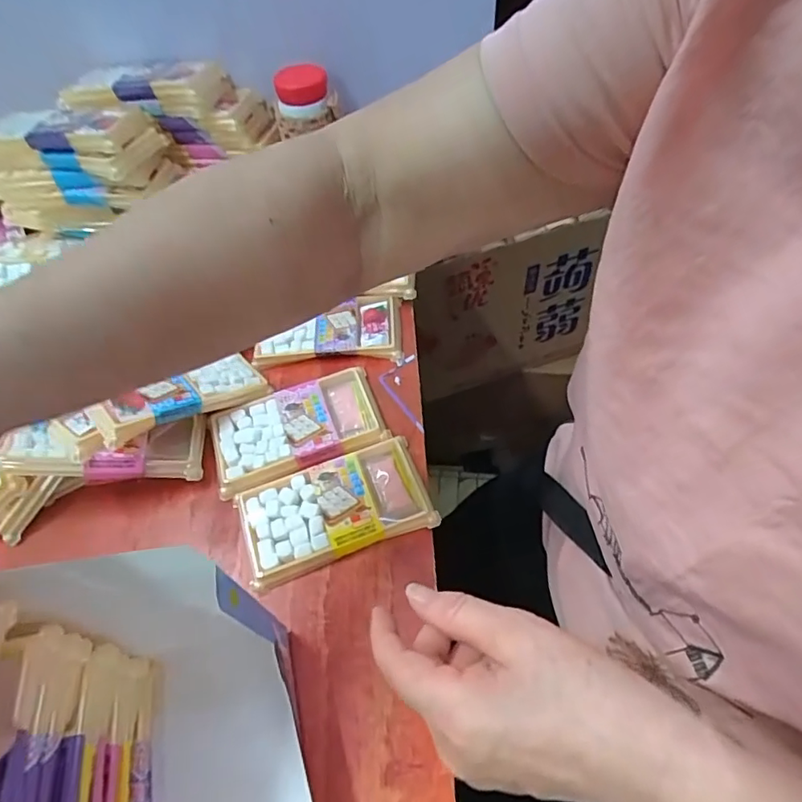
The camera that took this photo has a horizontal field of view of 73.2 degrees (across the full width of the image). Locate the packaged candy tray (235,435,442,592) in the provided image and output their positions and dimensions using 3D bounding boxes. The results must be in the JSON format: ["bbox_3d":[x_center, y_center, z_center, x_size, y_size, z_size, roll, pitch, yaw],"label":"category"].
[{"bbox_3d":[-0.048,0.078,0.398,0.134,0.018,0.074,-19,55,-9],"label":"packaged candy tray"}]

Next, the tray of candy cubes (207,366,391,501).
[{"bbox_3d":[-0.086,0.022,0.444,0.136,0.017,0.079,-19,55,-9],"label":"tray of candy cubes"}]

